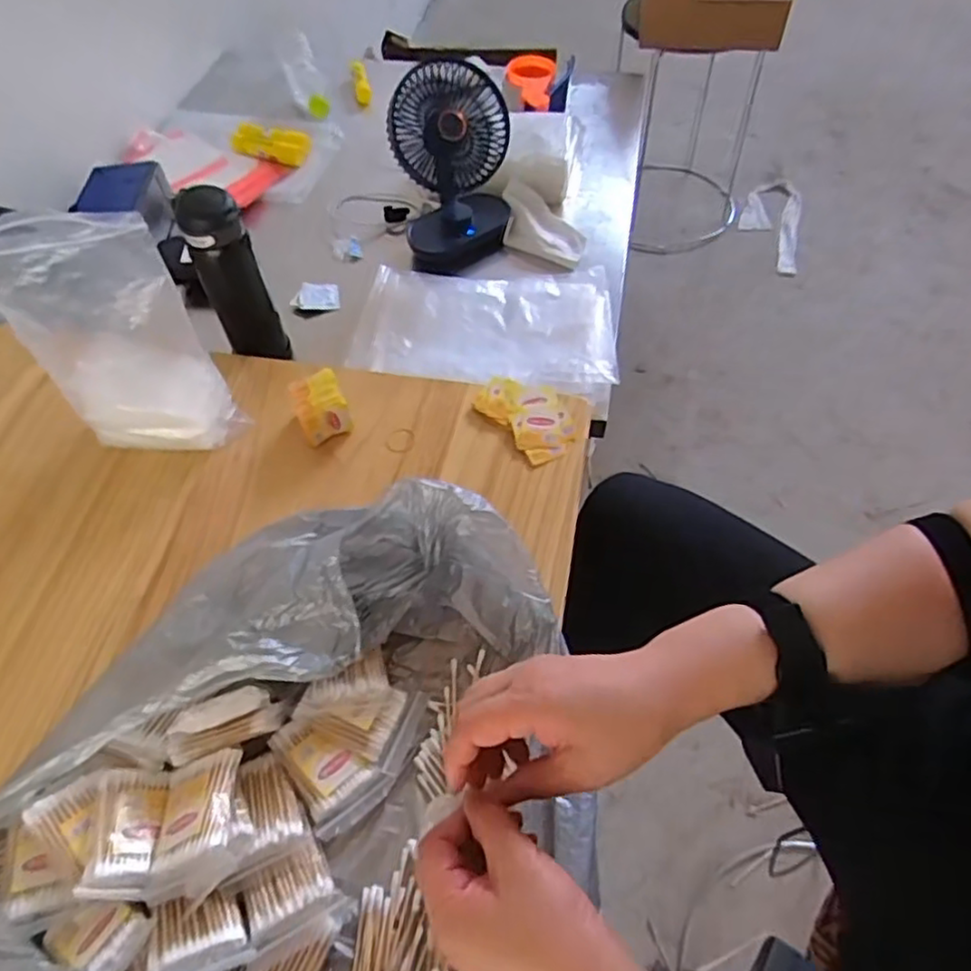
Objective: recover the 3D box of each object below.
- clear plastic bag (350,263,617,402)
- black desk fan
[{"bbox_3d":[0.002,-0.203,0.839,0.313,0.024,0.198,7,57,7],"label":"clear plastic bag"},{"bbox_3d":[-0.041,-0.411,0.878,0.148,0.190,0.143,-5,56,-1],"label":"black desk fan"}]

